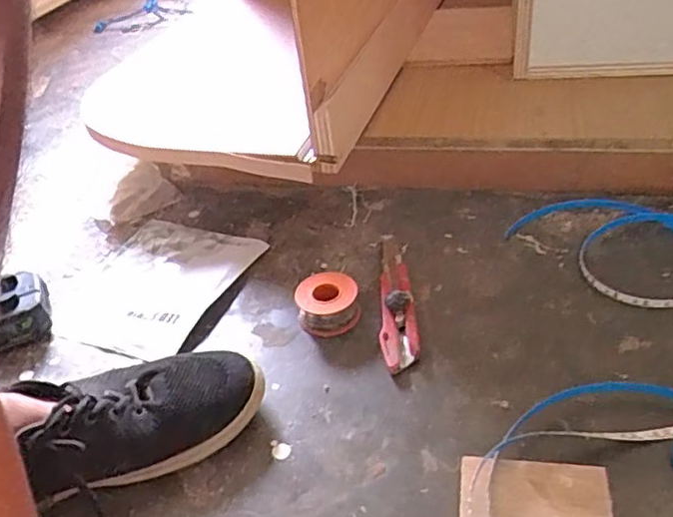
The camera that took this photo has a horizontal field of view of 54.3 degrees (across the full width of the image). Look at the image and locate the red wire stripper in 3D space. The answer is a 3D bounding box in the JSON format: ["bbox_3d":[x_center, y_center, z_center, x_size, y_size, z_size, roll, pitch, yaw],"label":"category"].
[{"bbox_3d":[0.055,0.036,0.611,0.032,0.019,0.175,-3,37,5],"label":"red wire stripper"}]

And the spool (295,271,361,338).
[{"bbox_3d":[-0.008,0.042,0.606,0.055,0.031,0.055,-4,37,3],"label":"spool"}]

